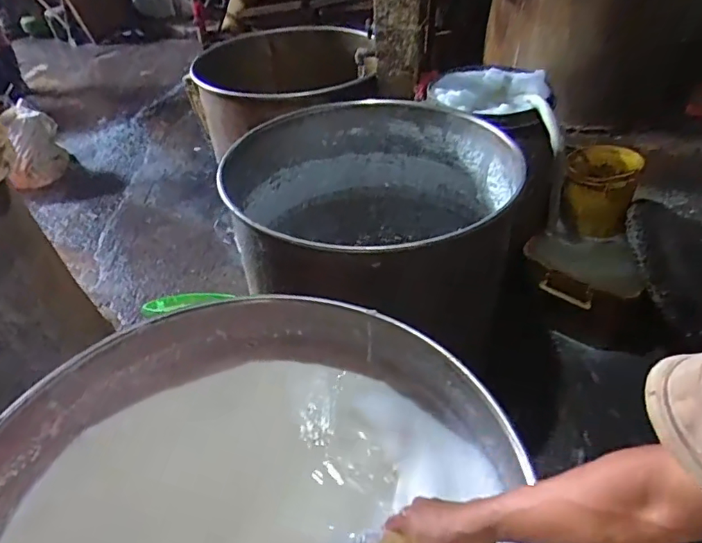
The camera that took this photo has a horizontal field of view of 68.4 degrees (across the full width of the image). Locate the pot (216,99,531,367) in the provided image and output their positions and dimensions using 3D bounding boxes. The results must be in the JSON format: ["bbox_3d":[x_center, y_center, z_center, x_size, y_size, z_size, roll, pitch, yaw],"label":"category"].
[{"bbox_3d":[0.023,-0.063,1.564,0.802,0.693,0.745,-2,42,2],"label":"pot"}]

